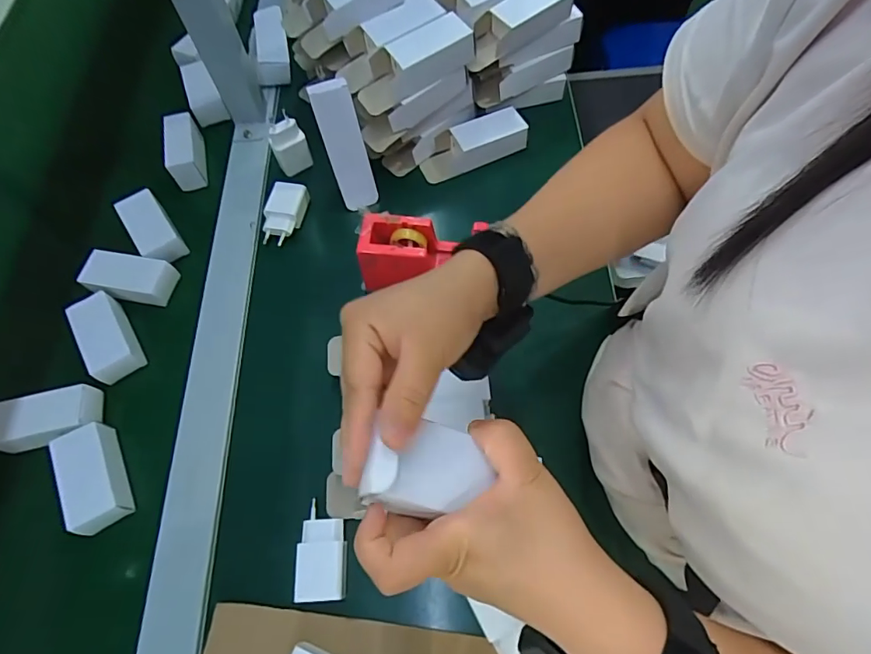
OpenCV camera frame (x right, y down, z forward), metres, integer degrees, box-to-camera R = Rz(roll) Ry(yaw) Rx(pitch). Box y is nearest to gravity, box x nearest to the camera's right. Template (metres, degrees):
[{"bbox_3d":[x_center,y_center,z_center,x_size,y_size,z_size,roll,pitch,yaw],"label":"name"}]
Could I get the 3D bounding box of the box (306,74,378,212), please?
[{"bbox_3d":[-0.101,-0.202,0.544,0.041,0.140,0.026,-23,44,-10],"label":"box"}]

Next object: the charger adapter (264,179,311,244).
[{"bbox_3d":[-0.178,-0.133,0.570,0.043,0.025,0.072,9,65,5],"label":"charger adapter"}]

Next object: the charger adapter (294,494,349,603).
[{"bbox_3d":[-0.095,0.191,0.414,0.041,0.024,0.073,-3,65,-1],"label":"charger adapter"}]

